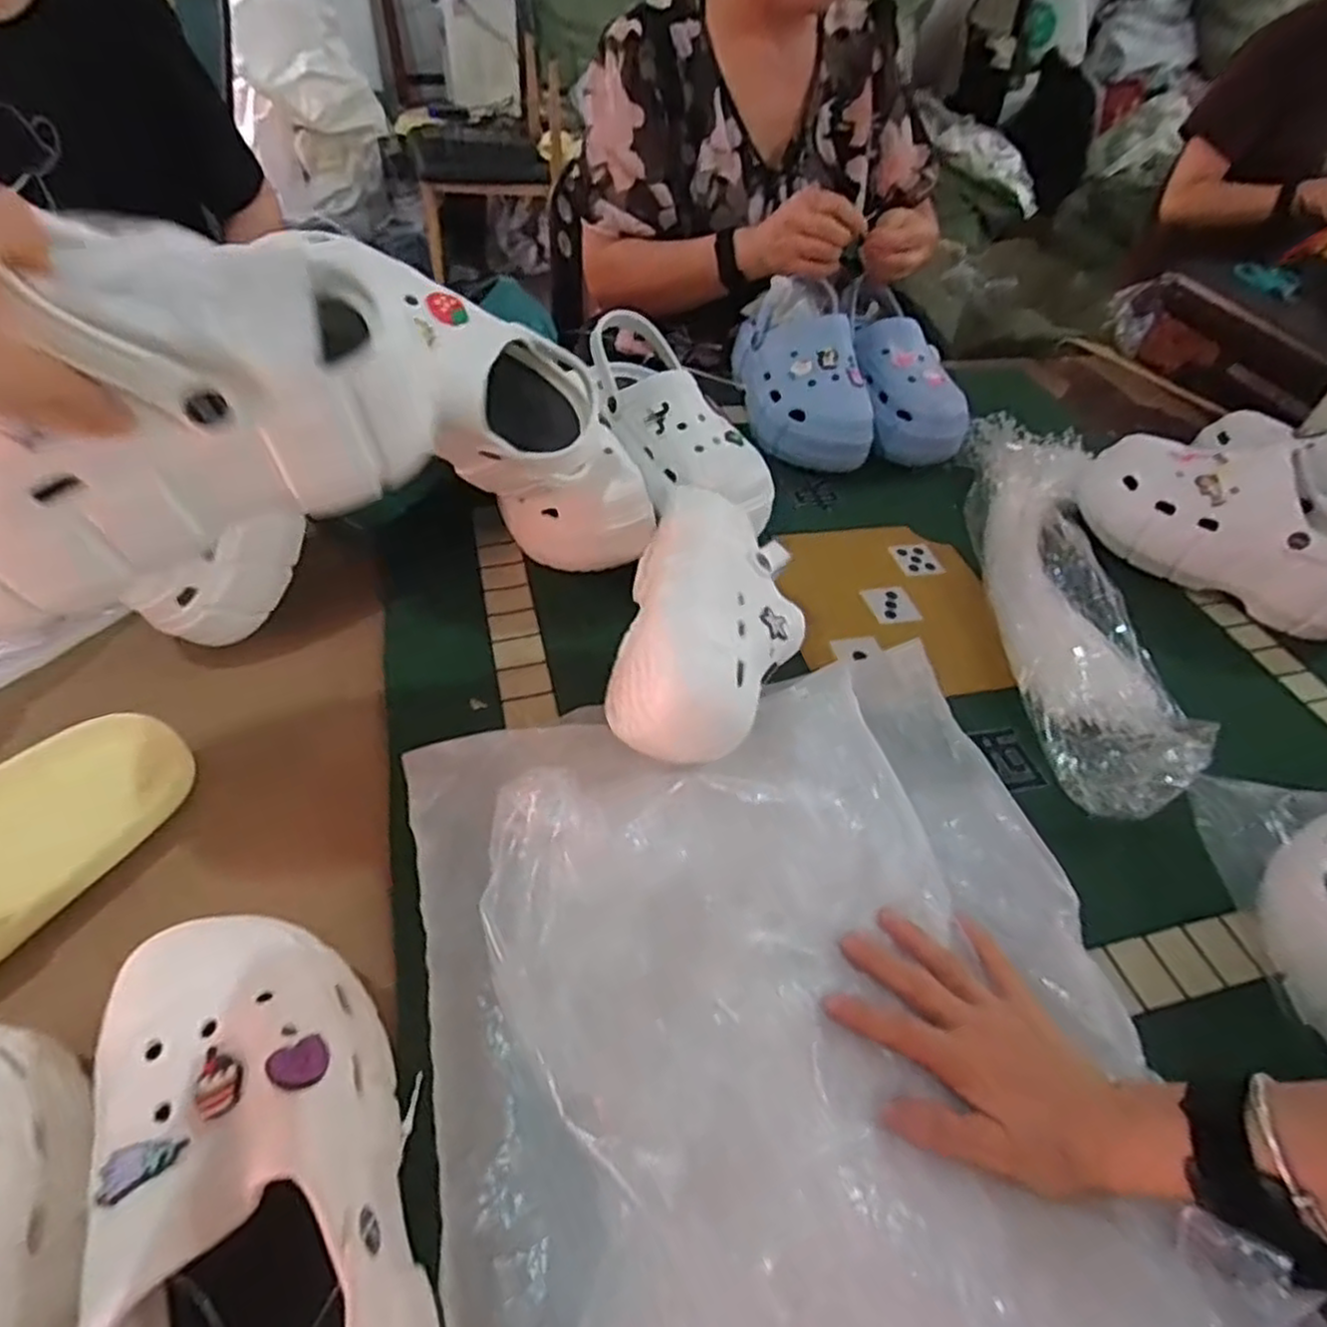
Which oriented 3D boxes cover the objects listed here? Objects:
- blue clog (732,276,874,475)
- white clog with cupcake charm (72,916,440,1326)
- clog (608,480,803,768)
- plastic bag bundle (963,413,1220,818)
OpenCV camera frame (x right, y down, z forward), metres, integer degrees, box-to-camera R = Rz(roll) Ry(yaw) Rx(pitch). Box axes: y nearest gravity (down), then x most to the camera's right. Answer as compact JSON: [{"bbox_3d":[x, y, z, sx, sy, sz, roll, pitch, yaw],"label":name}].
[{"bbox_3d":[0.153,-0.325,0.815,0.107,0.111,0.222,-4,48,-10],"label":"blue clog"},{"bbox_3d":[-0.157,0.214,0.289,0.099,0.081,0.229,-17,52,-20],"label":"white clog with cupcake charm"},{"bbox_3d":[0.038,-0.038,0.510,0.121,0.094,0.237,16,48,8],"label":"clog"},{"bbox_3d":[0.368,-0.093,0.694,0.126,0.053,0.539,9,48,1],"label":"plastic bag bundle"}]

